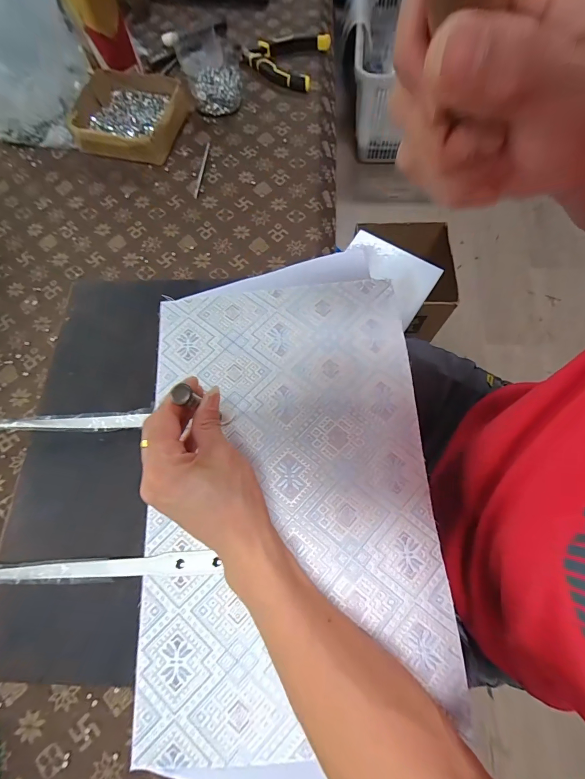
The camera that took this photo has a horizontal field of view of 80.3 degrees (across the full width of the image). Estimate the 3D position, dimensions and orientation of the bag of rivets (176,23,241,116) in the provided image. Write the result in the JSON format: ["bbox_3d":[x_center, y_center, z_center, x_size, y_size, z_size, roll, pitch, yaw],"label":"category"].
[{"bbox_3d":[-0.126,-0.490,0.524,0.079,0.031,0.185,-18,71,-4],"label":"bag of rivets"}]

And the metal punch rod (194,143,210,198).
[{"bbox_3d":[-0.125,-0.304,0.479,0.006,0.006,0.097,6,71,5],"label":"metal punch rod"}]

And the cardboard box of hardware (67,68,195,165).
[{"bbox_3d":[-0.227,-0.389,0.495,0.149,0.044,0.138,17,72,8],"label":"cardboard box of hardware"}]

